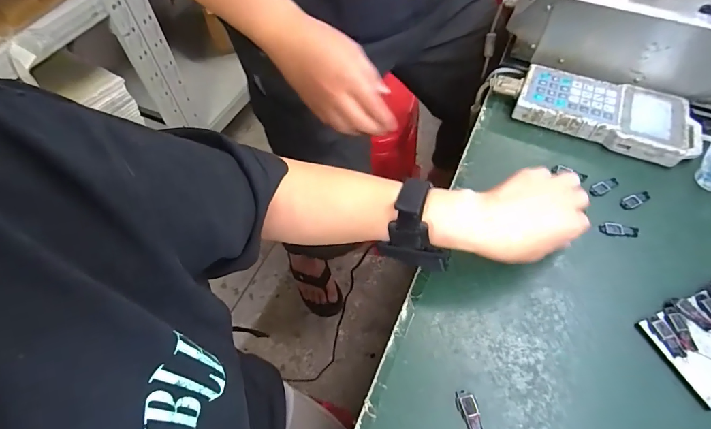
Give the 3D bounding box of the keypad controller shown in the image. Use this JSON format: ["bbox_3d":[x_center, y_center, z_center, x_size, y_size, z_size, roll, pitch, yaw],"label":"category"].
[{"bbox_3d":[0.317,-0.140,0.511,0.258,0.029,0.107,19,59,12],"label":"keypad controller"}]

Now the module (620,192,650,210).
[{"bbox_3d":[0.330,-0.017,0.448,0.042,0.004,0.016,-20,59,-12],"label":"module"}]

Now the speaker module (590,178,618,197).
[{"bbox_3d":[0.300,-0.034,0.459,0.041,0.004,0.016,-26,62,-14],"label":"speaker module"}]

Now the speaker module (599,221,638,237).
[{"bbox_3d":[0.296,0.016,0.428,0.040,0.004,0.017,6,57,4],"label":"speaker module"}]

